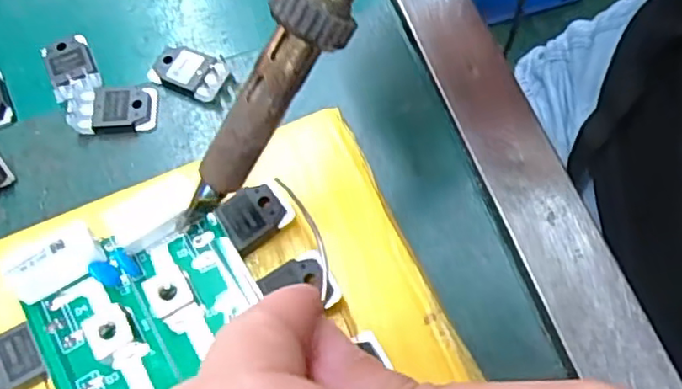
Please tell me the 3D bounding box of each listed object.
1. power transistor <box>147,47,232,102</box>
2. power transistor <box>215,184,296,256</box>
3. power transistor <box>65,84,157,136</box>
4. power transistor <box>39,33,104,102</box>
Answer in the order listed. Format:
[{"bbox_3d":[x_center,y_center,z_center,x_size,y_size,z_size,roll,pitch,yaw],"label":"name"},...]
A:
[{"bbox_3d":[-0.051,-0.042,0.214,0.026,0.007,0.016,22,68,12],"label":"power transistor"},{"bbox_3d":[-0.024,0.005,0.171,0.020,0.006,0.015,-34,69,-13],"label":"power transistor"},{"bbox_3d":[-0.076,-0.028,0.208,0.029,0.006,0.016,-6,65,-1],"label":"power transistor"},{"bbox_3d":[-0.094,-0.044,0.217,0.016,0.004,0.026,-25,67,-9],"label":"power transistor"}]

